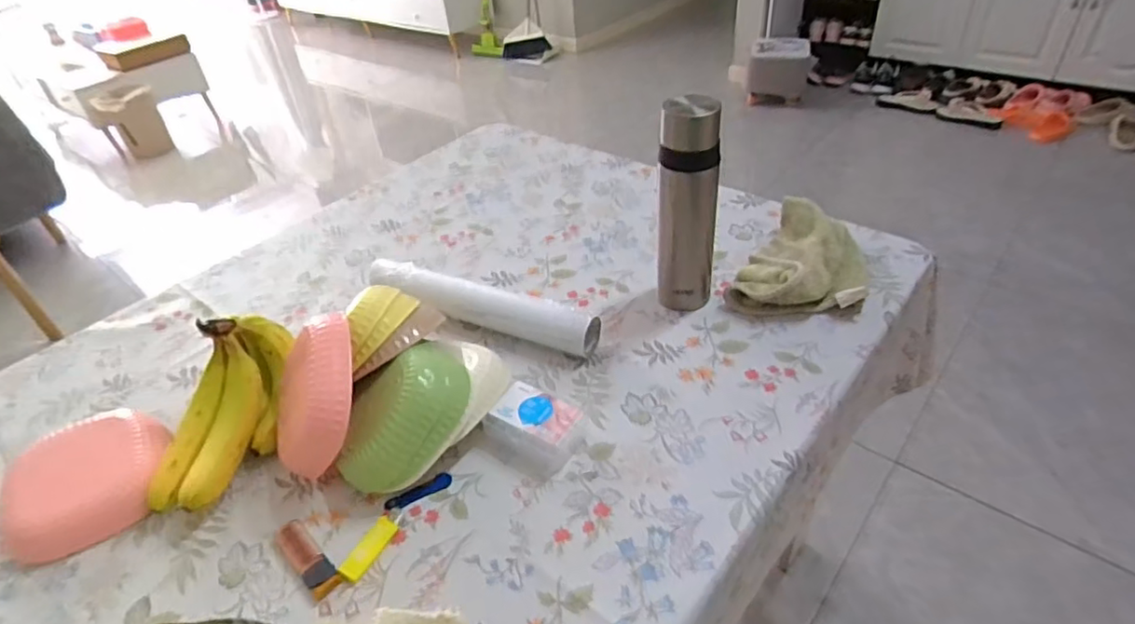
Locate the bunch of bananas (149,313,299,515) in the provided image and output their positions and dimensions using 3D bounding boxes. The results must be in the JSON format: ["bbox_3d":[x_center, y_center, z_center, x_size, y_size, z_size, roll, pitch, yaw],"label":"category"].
[{"bbox_3d":[-0.324,0.090,0.583,0.077,0.086,0.191,5,63,12],"label":"bunch of bananas"}]

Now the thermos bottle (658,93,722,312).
[{"bbox_3d":[0.130,-0.108,0.673,0.050,0.239,0.055,-27,45,-24],"label":"thermos bottle"}]

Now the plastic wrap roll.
[{"bbox_3d":[-0.108,-0.008,0.724,0.297,0.054,0.039,14,44,21],"label":"plastic wrap roll"}]

